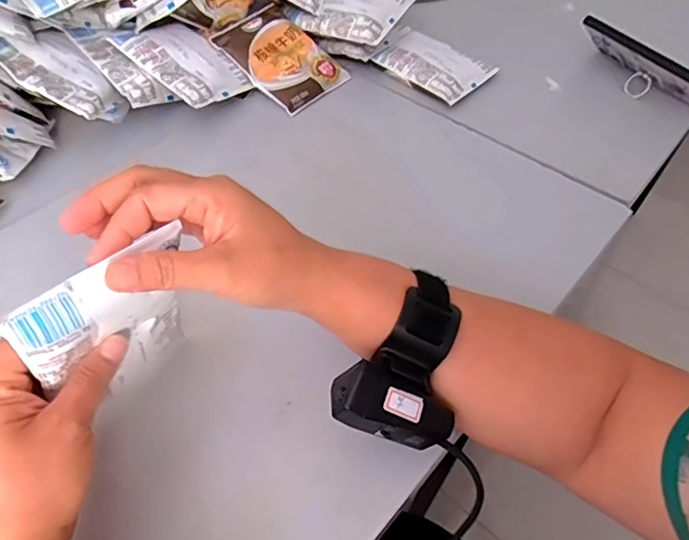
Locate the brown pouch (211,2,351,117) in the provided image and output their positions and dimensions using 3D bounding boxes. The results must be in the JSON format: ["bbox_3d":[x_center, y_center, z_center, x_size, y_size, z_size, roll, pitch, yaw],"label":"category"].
[{"bbox_3d":[-0.070,-0.243,0.600,0.128,0.015,0.097,44,68,6],"label":"brown pouch"}]

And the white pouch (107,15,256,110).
[{"bbox_3d":[-0.175,-0.227,0.566,0.130,0.017,0.087,41,54,5],"label":"white pouch"}]

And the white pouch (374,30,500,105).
[{"bbox_3d":[0.104,-0.244,0.619,0.115,0.023,0.089,34,58,24],"label":"white pouch"}]

